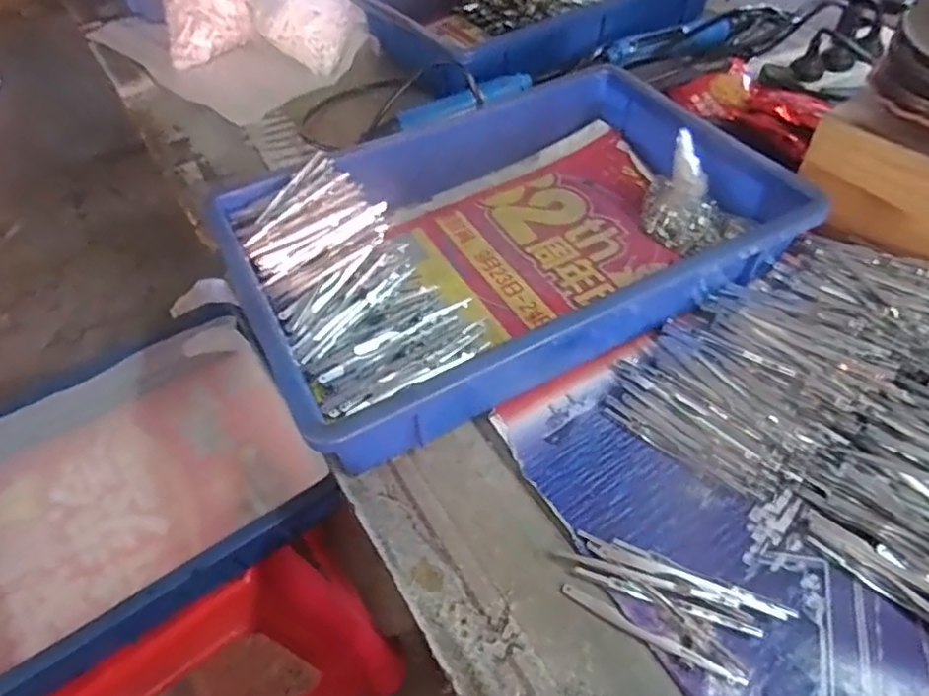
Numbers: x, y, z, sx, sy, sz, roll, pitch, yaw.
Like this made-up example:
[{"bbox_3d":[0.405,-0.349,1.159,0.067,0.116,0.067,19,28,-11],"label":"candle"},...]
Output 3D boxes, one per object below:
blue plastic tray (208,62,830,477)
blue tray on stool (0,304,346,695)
[{"bbox_3d":[0.035,-0.104,0.503,0.418,0.069,0.285,-25,53,-15],"label":"blue plastic tray"},{"bbox_3d":[-0.362,0.156,0.543,0.398,0.072,0.281,-31,55,-19],"label":"blue tray on stool"}]

